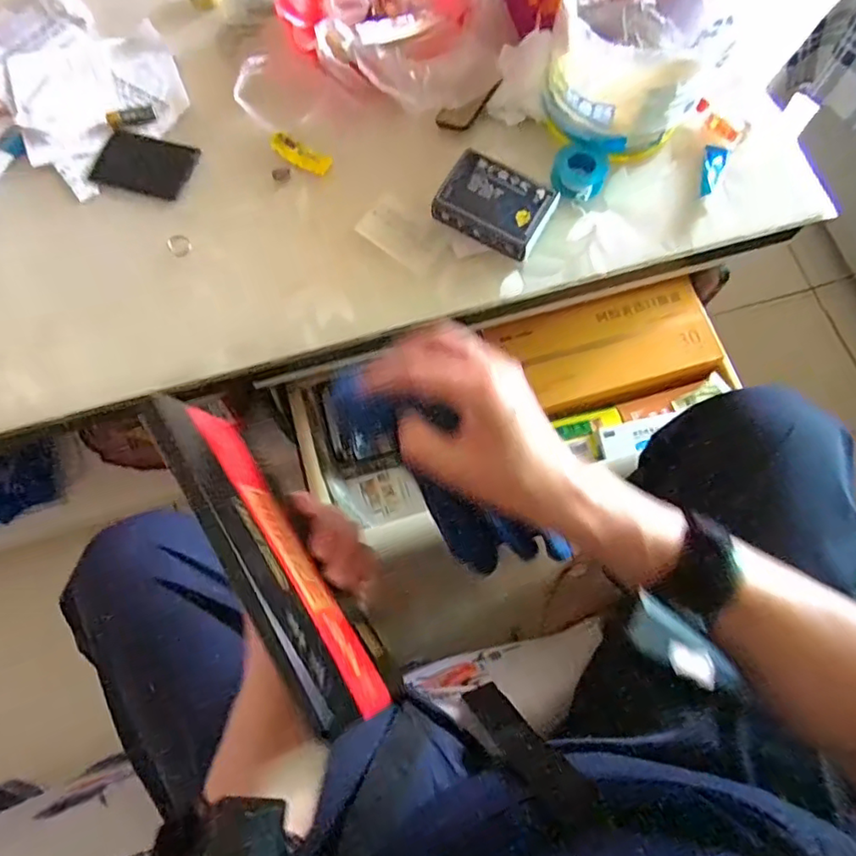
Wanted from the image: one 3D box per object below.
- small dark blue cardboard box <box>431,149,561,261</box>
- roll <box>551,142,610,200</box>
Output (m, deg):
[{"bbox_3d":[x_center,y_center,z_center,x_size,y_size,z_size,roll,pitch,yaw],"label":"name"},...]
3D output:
[{"bbox_3d":[0.065,-0.211,0.550,0.101,0.029,0.069,30,75,9],"label":"small dark blue cardboard box"},{"bbox_3d":[0.148,-0.251,0.568,0.054,0.020,0.049,25,74,8],"label":"roll"}]

